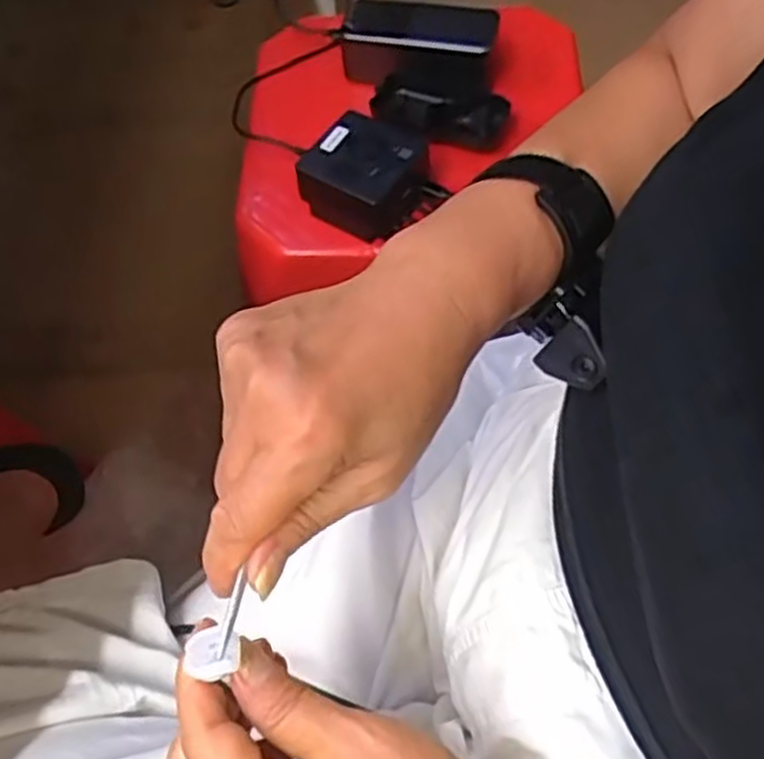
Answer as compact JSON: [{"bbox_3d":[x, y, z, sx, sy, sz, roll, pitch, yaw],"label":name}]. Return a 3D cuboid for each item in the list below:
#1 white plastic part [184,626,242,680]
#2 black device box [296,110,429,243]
[{"bbox_3d":[-0.058,0.092,0.267,0.018,0.005,0.016,-13,63,-3],"label":"white plastic part"},{"bbox_3d":[-0.013,-0.155,0.592,0.076,0.041,0.080,32,67,20],"label":"black device box"}]

